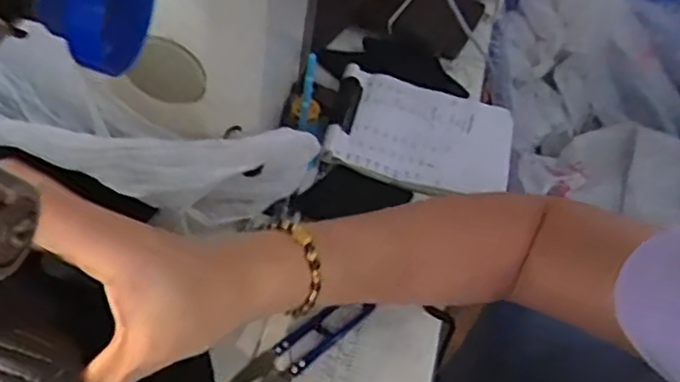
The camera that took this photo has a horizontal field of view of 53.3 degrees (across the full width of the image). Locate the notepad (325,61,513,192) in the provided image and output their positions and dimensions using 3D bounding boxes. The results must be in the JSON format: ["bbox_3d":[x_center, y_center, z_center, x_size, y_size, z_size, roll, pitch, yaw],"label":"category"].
[{"bbox_3d":[0.067,-0.047,0.550,0.143,0.022,0.103,10,52,7],"label":"notepad"}]

